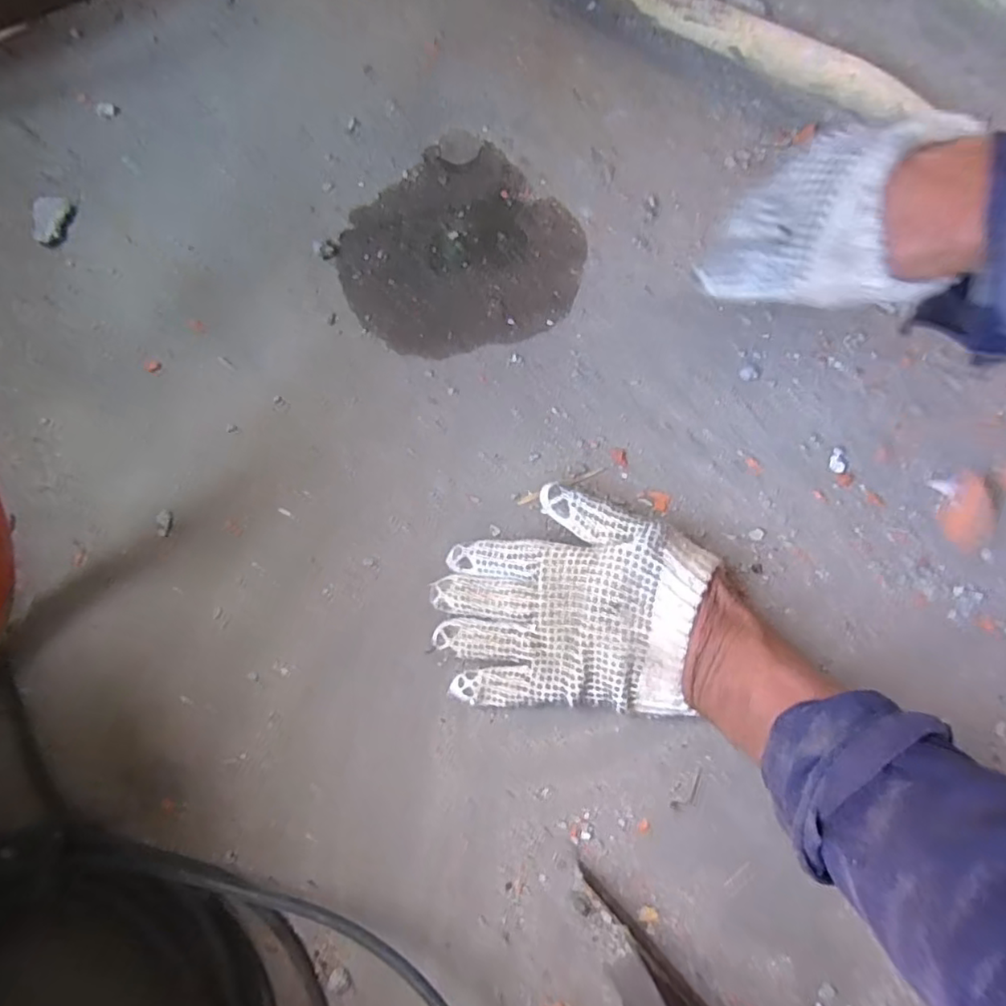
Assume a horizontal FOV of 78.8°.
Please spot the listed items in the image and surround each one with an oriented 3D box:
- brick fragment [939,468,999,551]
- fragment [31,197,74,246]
[{"bbox_3d":[0.292,0.005,0.380,0.033,0.007,0.047,23,81,5],"label":"brick fragment"},{"bbox_3d":[-0.316,-0.197,0.425,0.025,0.006,0.036,9,80,3],"label":"fragment"}]

